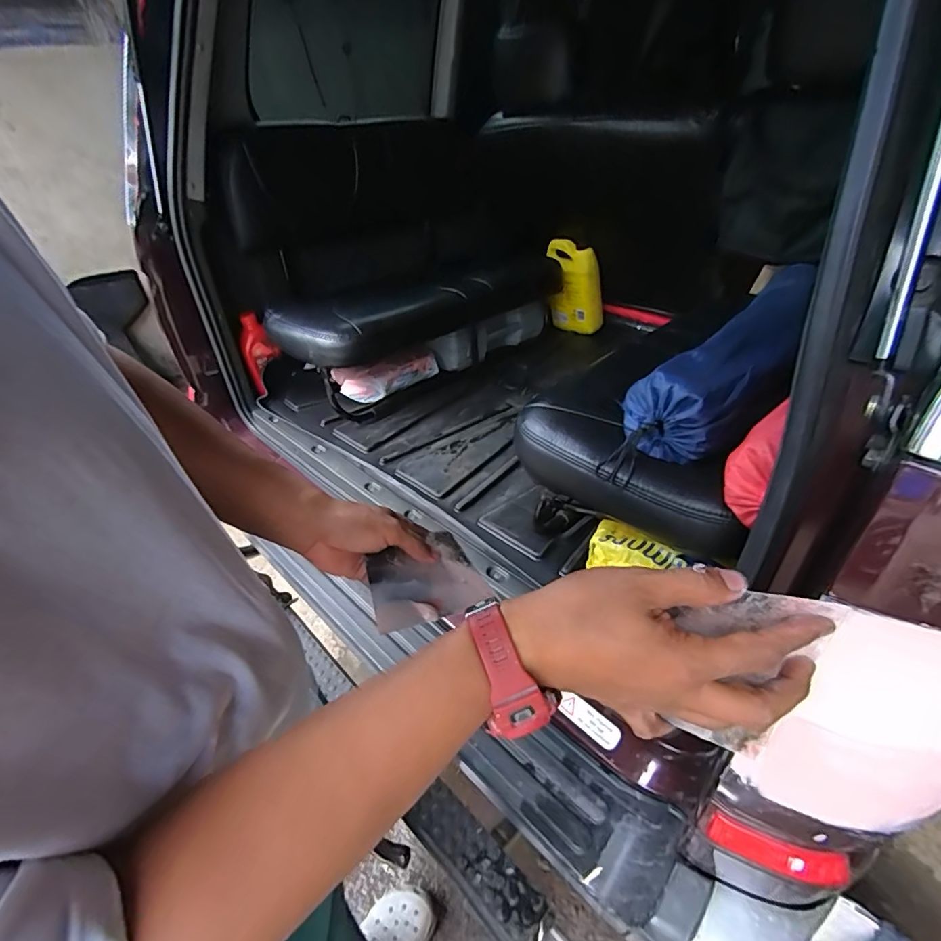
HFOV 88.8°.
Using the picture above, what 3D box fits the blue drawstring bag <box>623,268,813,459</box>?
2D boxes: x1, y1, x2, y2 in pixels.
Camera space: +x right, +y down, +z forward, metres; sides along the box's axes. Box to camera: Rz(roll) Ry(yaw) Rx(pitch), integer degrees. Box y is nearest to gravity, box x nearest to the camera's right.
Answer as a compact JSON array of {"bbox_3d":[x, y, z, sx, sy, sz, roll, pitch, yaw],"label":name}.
[{"bbox_3d":[0.433,-0.196,0.723,0.123,0.094,0.601,27,48,37],"label":"blue drawstring bag"}]

